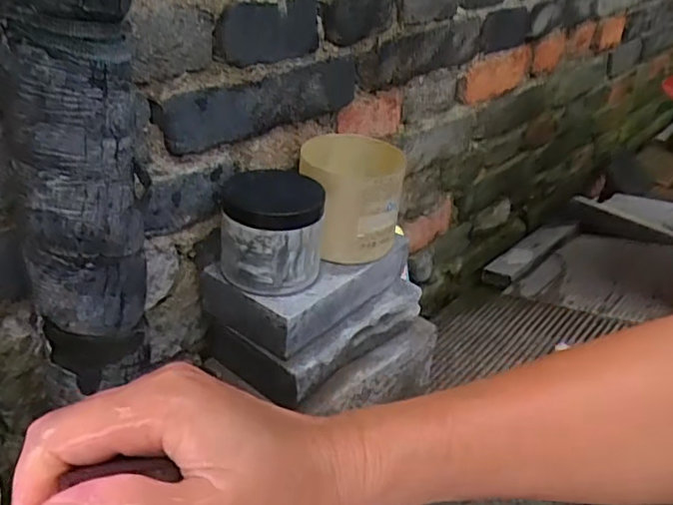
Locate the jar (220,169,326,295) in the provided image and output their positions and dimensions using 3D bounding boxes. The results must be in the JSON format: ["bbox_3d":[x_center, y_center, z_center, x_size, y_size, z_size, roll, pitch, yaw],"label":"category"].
[{"bbox_3d":[-0.056,-0.022,0.547,0.090,0.084,0.088,-1,31,1],"label":"jar"}]

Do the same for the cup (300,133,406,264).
[{"bbox_3d":[0.017,-0.056,0.602,0.093,0.099,0.092,-1,31,1],"label":"cup"}]

